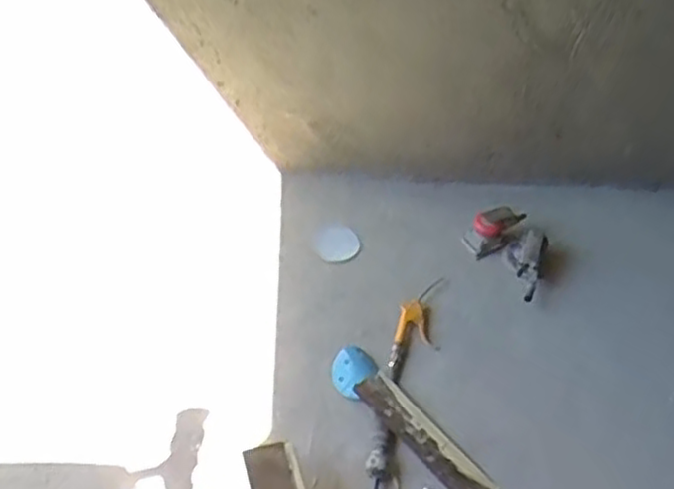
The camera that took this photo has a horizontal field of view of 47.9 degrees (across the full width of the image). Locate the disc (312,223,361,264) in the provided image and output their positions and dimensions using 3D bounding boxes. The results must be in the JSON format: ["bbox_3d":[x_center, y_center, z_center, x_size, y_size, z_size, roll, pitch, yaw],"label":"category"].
[{"bbox_3d":[-0.002,-0.002,1.832,0.104,0.008,0.102,4,72,-14],"label":"disc"}]

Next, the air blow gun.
[{"bbox_3d":[0.188,0.152,1.731,0.086,0.039,0.271,13,48,4],"label":"air blow gun"}]

